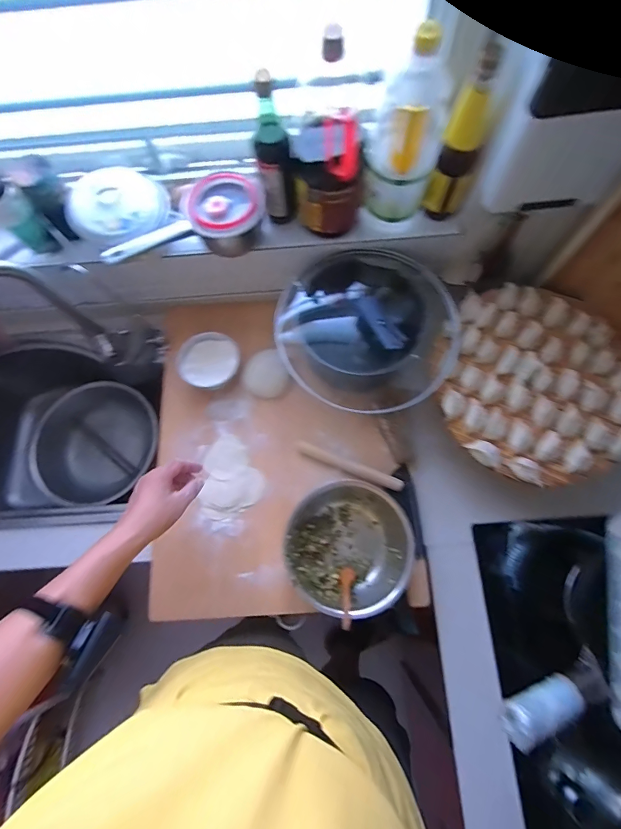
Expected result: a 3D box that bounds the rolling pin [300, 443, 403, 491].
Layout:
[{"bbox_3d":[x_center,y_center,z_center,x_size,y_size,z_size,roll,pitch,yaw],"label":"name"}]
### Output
[{"bbox_3d":[0.076,0.101,0.760,0.210,0.018,0.023,21,75,8],"label":"rolling pin"}]

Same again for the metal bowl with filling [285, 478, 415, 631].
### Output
[{"bbox_3d":[0.066,0.232,0.689,0.206,0.083,0.208,-1,73,2],"label":"metal bowl with filling"}]

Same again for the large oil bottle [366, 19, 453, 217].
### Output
[{"bbox_3d":[0.157,-0.457,0.622,0.109,0.269,0.128,16,74,7],"label":"large oil bottle"}]

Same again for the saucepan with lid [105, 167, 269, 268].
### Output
[{"bbox_3d":[-0.205,-0.319,0.705,0.284,0.091,0.131,-42,76,-10],"label":"saucepan with lid"}]

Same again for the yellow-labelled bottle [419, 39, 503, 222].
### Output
[{"bbox_3d":[0.242,-0.426,0.629,0.057,0.239,0.058,40,78,13],"label":"yellow-labelled bottle"}]

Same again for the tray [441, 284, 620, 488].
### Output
[{"bbox_3d":[0.426,-0.056,0.717,0.329,0.032,0.360,-1,73,2],"label":"tray"}]

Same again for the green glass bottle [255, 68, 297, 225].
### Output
[{"bbox_3d":[-0.058,-0.420,0.648,0.054,0.239,0.052,-8,73,-1],"label":"green glass bottle"}]

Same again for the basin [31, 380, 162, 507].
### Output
[{"bbox_3d":[-0.567,0.073,1.062,0.274,0.130,0.343,32,90,-10],"label":"basin"}]

